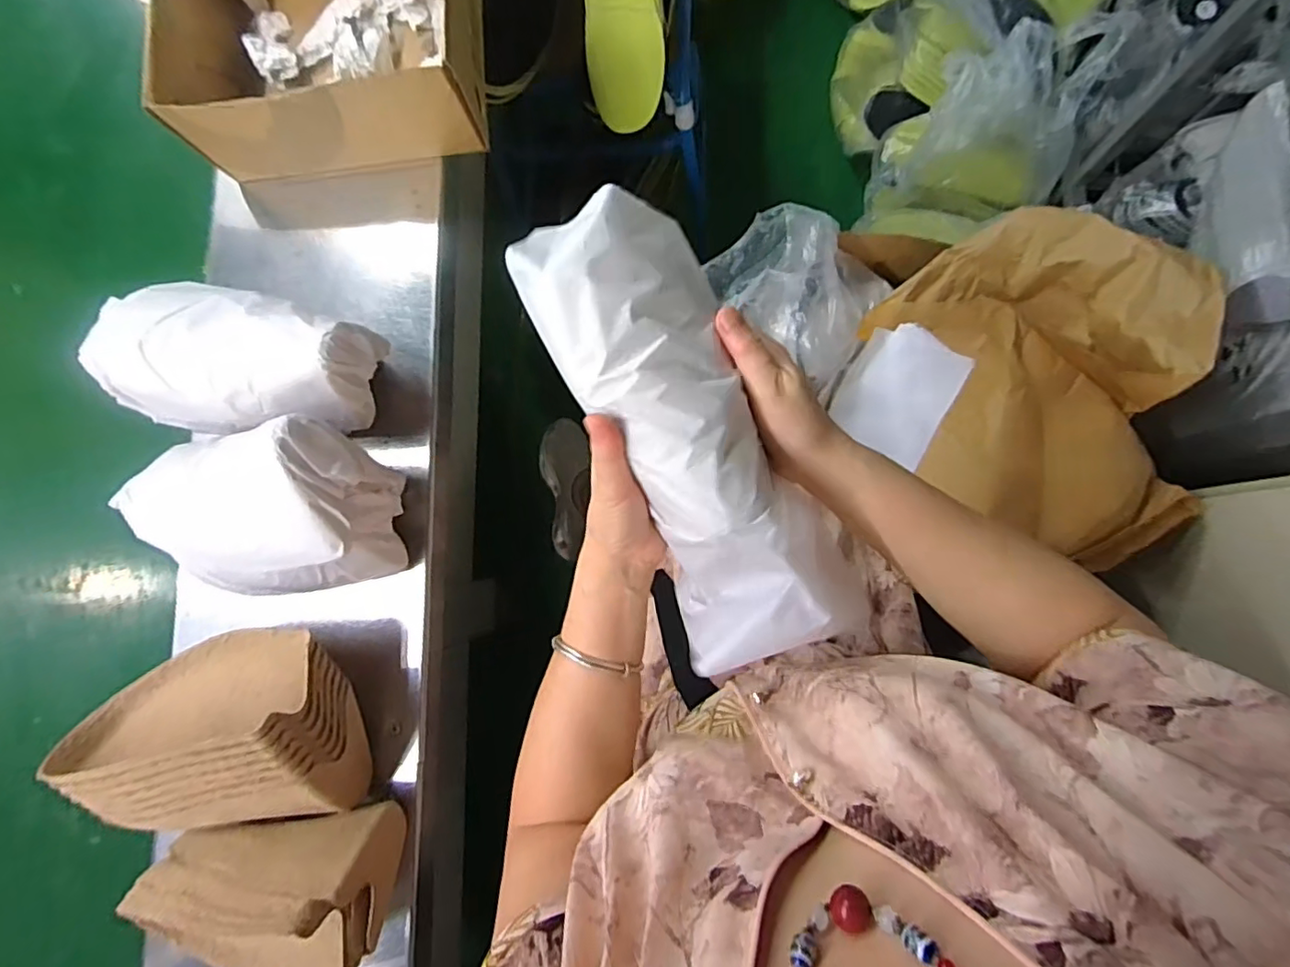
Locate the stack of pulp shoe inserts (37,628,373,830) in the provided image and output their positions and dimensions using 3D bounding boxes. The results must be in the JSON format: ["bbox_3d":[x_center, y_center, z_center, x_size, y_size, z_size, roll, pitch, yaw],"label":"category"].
[{"bbox_3d":[-0.334,0.211,0.475,0.200,0.119,0.126,-12,122,12],"label":"stack of pulp shoe inserts"}]

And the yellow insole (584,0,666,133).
[{"bbox_3d":[-0.033,-0.643,0.772,0.103,0.047,0.316,-5,107,4],"label":"yellow insole"}]

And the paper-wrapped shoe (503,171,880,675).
[{"bbox_3d":[0.023,-0.030,0.364,0.102,0.092,0.281,-27,95,0],"label":"paper-wrapped shoe"}]

